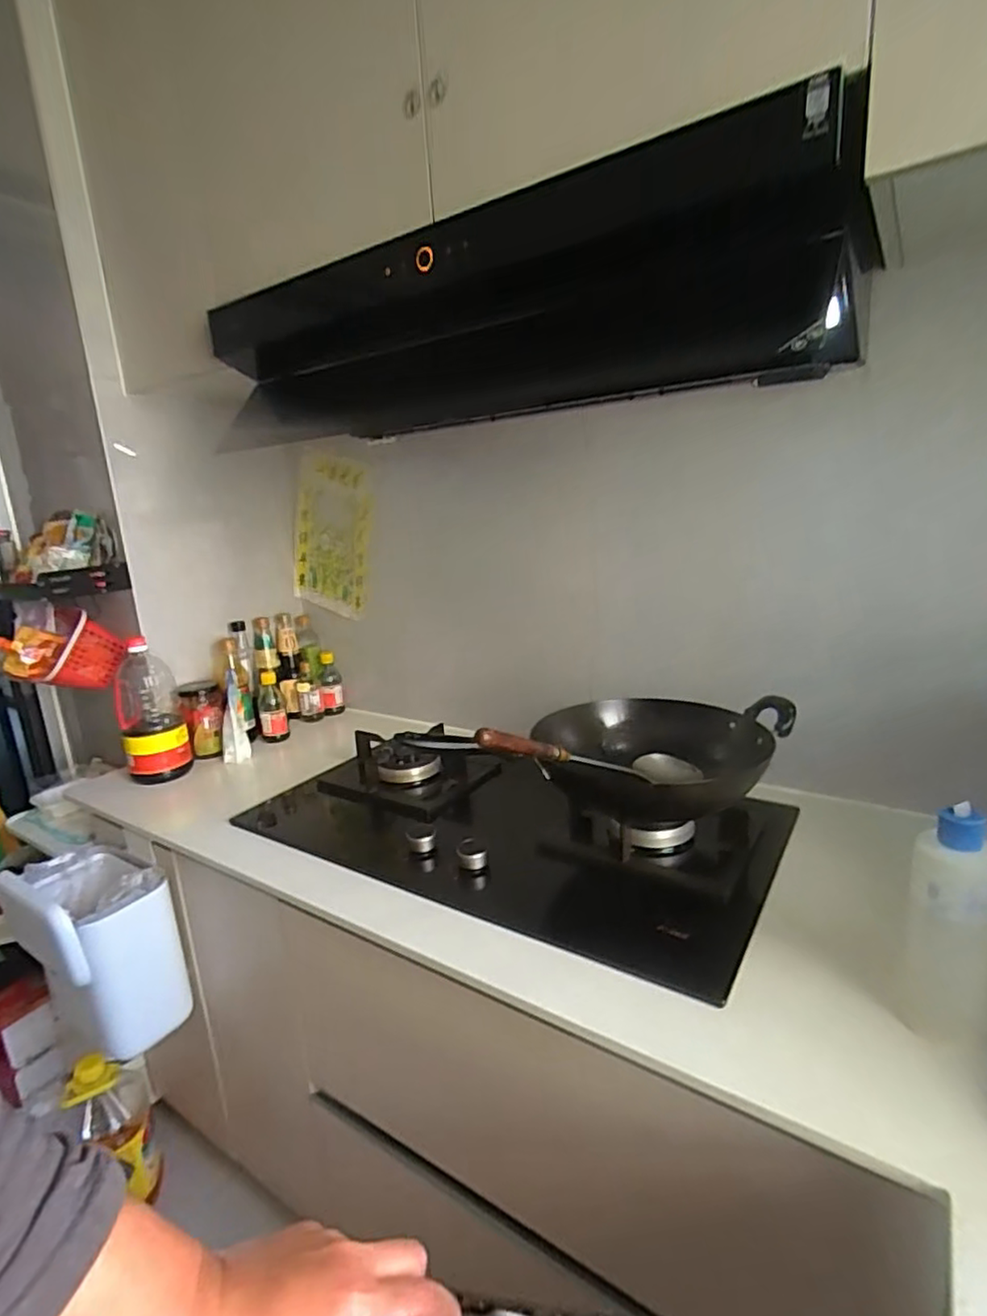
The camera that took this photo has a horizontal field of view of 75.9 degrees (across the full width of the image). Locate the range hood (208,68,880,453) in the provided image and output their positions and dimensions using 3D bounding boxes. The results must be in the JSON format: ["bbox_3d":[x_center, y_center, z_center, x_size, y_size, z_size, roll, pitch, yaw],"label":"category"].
[{"bbox_3d":[-0.040,-0.477,0.968,1.035,0.187,0.369,6,17,33],"label":"range hood"}]

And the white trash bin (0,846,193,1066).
[{"bbox_3d":[-0.679,0.507,1.096,0.253,0.279,0.180,7,18,38],"label":"white trash bin"}]

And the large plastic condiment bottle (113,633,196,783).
[{"bbox_3d":[-0.679,0.113,1.253,0.114,0.267,0.104,-12,16,-29],"label":"large plastic condiment bottle"}]

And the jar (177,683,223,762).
[{"bbox_3d":[-0.618,0.131,1.359,0.077,0.156,0.078,-4,14,1],"label":"jar"}]

